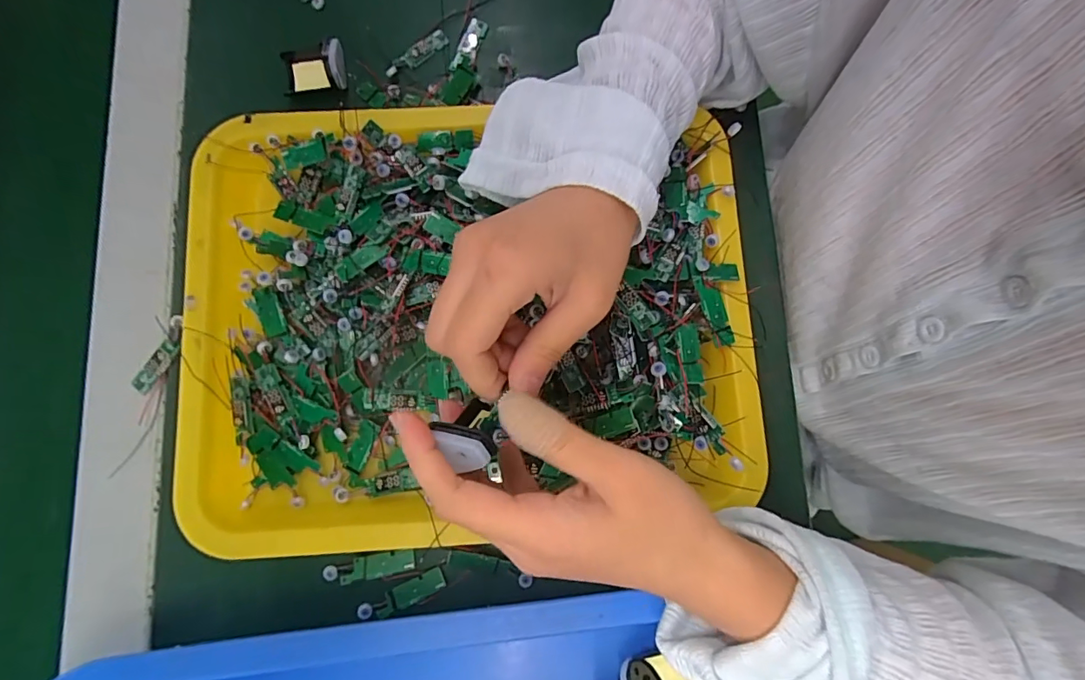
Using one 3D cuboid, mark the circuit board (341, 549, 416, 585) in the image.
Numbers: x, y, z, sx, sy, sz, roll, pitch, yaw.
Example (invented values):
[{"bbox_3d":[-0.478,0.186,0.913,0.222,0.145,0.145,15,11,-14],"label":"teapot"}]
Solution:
[{"bbox_3d":[-0.098,0.135,0.292,0.042,0.005,0.013,-10,81,-3],"label":"circuit board"}]

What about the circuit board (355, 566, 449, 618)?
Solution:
[{"bbox_3d":[-0.082,0.152,0.289,0.052,0.004,0.014,-26,82,-5],"label":"circuit board"}]

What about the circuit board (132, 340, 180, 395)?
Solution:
[{"bbox_3d":[-0.240,0.016,0.304,0.012,0.004,0.036,39,82,5],"label":"circuit board"}]

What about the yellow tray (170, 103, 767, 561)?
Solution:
[{"bbox_3d":[-0.054,-0.017,0.293,0.346,0.045,0.256,-4,79,-1],"label":"yellow tray"}]

